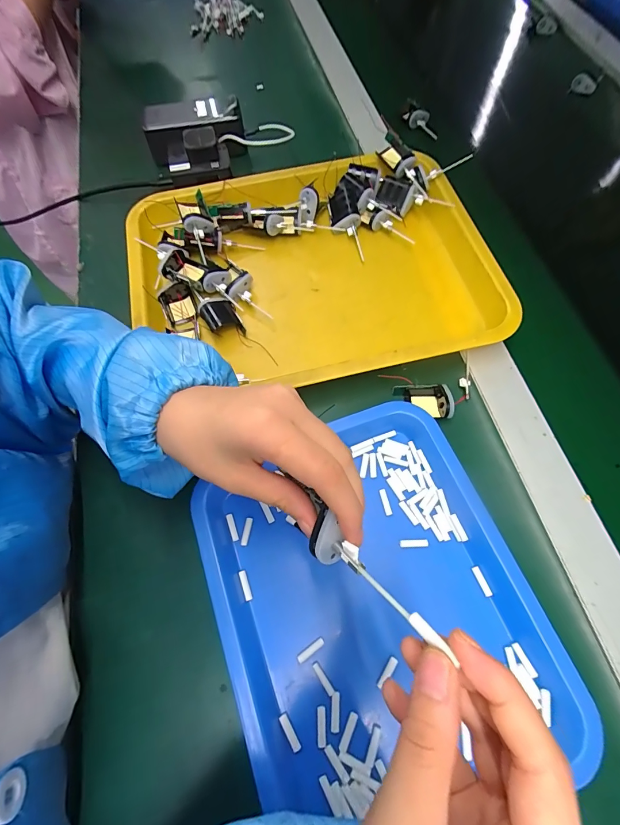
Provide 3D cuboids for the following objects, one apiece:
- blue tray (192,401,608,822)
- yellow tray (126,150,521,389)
[{"bbox_3d":[0.045,0.137,0.289,0.232,0.026,0.258,-19,67,-9],"label":"blue tray"},{"bbox_3d":[-0.006,-0.161,0.419,0.394,0.052,0.295,-12,66,-6],"label":"yellow tray"}]

